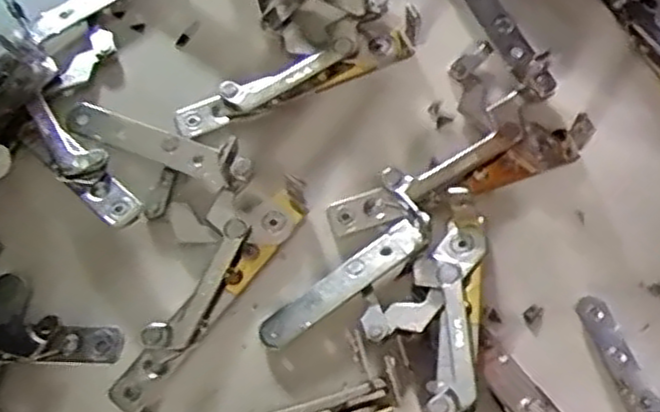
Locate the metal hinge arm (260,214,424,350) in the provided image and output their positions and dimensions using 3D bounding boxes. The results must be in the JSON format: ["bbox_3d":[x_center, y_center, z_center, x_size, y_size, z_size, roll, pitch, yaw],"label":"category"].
[{"bbox_3d":[0.005,0.041,0.403,0.099,0.007,0.019,-35,57,-6],"label":"metal hinge arm"}]

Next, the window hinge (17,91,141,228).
[{"bbox_3d":[-0.137,-0.024,0.410,0.095,0.023,0.025,42,79,11],"label":"window hinge"}]

